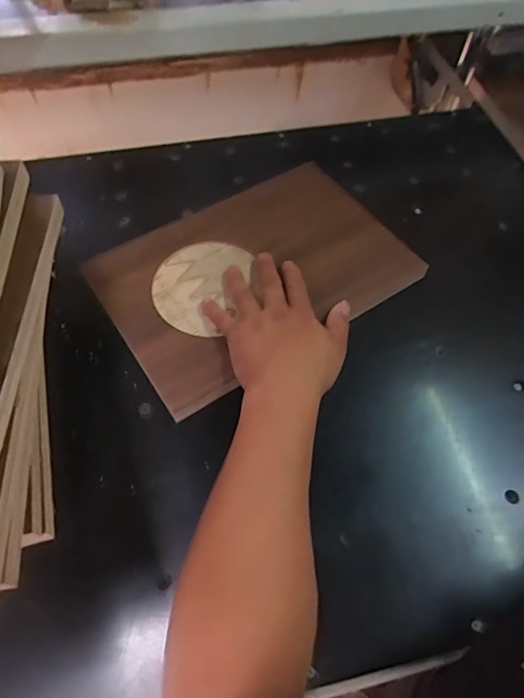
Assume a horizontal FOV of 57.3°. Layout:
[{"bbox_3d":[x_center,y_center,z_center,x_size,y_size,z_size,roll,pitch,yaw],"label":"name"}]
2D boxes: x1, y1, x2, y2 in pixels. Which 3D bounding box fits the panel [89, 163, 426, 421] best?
[{"bbox_3d":[-0.009,-0.082,0.493,0.290,0.024,0.198,-31,65,-17],"label":"panel"}]

